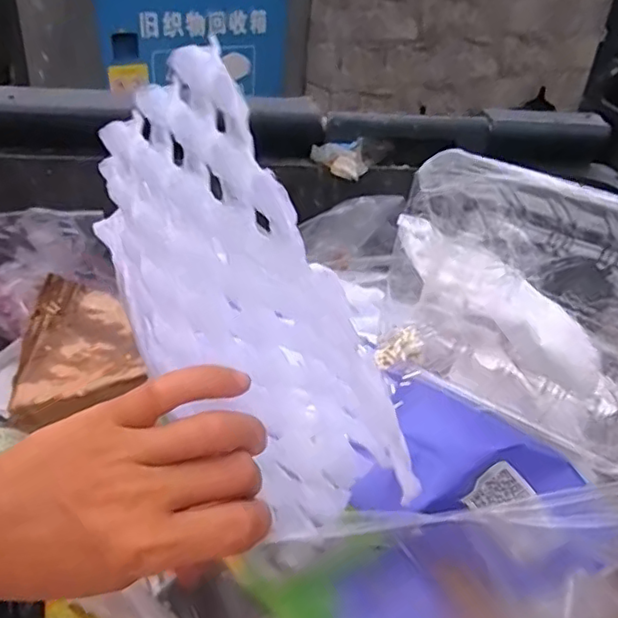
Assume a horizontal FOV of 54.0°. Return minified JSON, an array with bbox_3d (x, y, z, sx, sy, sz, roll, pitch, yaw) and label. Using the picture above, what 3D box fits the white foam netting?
[{"bbox_3d":[-0.025,0.004,0.250,0.087,0.195,0.045,-12,22,34],"label":"white foam netting"}]

